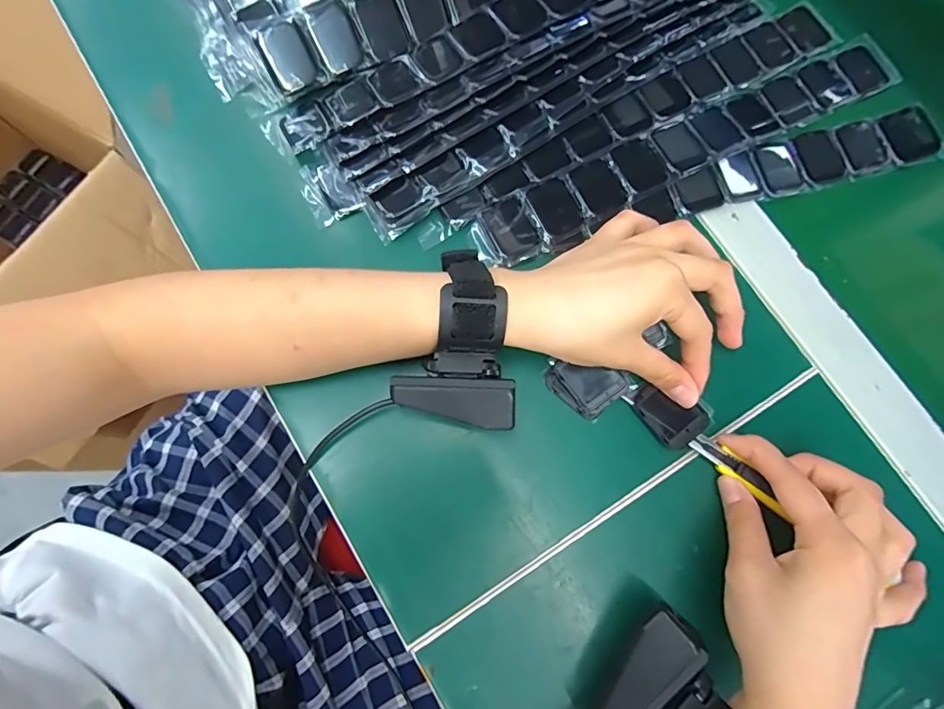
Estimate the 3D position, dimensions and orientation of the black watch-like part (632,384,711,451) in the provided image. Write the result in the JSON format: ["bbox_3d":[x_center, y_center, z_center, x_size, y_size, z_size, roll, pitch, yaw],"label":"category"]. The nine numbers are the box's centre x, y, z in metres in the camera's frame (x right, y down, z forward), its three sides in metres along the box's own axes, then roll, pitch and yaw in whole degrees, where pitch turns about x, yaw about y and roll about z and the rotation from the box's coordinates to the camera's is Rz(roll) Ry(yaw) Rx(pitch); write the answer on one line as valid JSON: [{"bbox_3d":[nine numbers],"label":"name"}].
[{"bbox_3d":[0.121,0.035,0.296,0.032,0.004,0.041,-39,80,-8],"label":"black watch-like part"}]

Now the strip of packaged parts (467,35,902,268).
[{"bbox_3d":[0.156,-0.146,0.340,0.339,0.008,0.044,-27,80,-9],"label":"strip of packaged parts"}]

